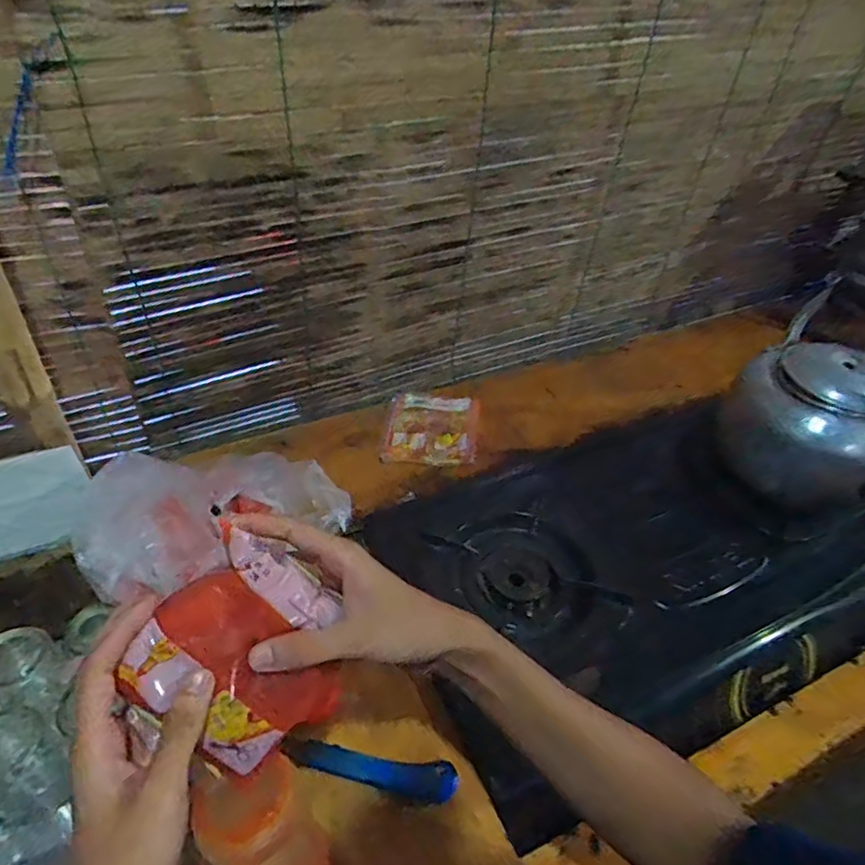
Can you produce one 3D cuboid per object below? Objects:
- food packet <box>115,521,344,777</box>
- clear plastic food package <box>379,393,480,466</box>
[{"bbox_3d":[-0.108,0.135,0.344,0.115,0.028,0.122,38,76,-17],"label":"food packet"},{"bbox_3d":[-0.001,-0.007,0.868,0.132,0.016,0.138,7,42,3],"label":"clear plastic food package"}]

